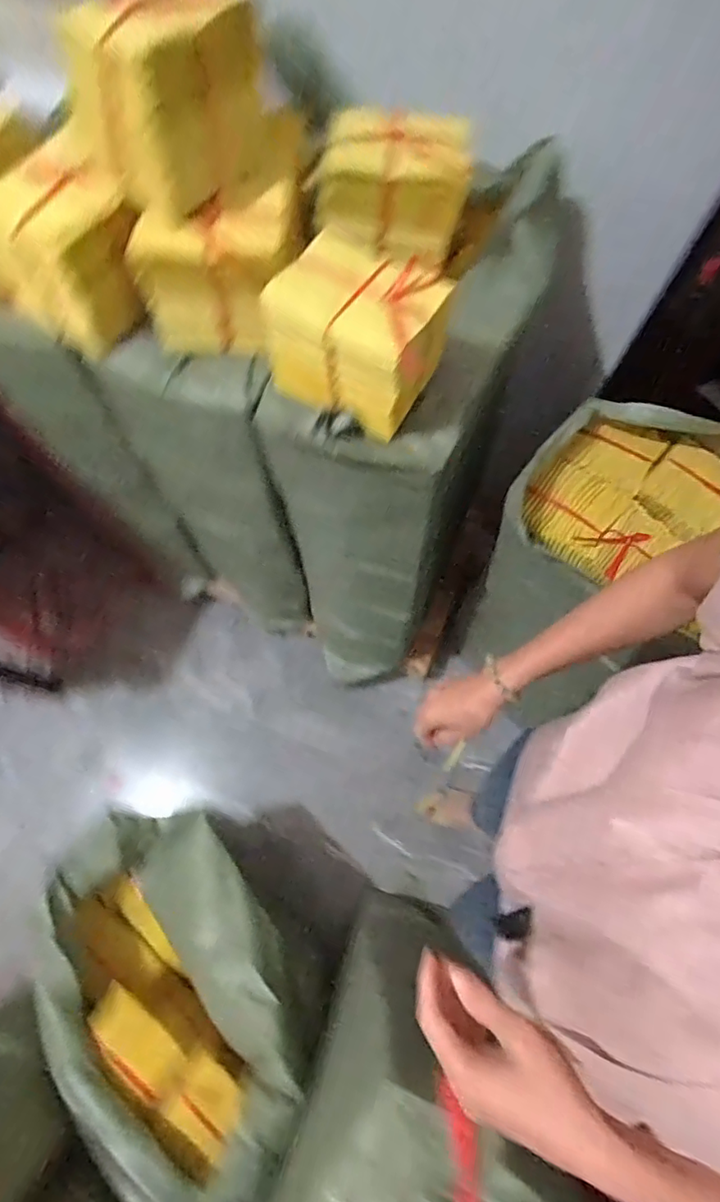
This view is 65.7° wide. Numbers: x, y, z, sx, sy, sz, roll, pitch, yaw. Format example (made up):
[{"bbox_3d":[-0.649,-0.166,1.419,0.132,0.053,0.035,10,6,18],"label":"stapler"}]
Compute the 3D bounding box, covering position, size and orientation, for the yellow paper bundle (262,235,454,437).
[{"bbox_3d":[-0.005,-0.289,0.611,0.153,0.131,0.111,27,73,7],"label":"yellow paper bundle"}]

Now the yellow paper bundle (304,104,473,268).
[{"bbox_3d":[0.037,-0.512,0.686,0.180,0.122,0.112,6,71,0],"label":"yellow paper bundle"}]

